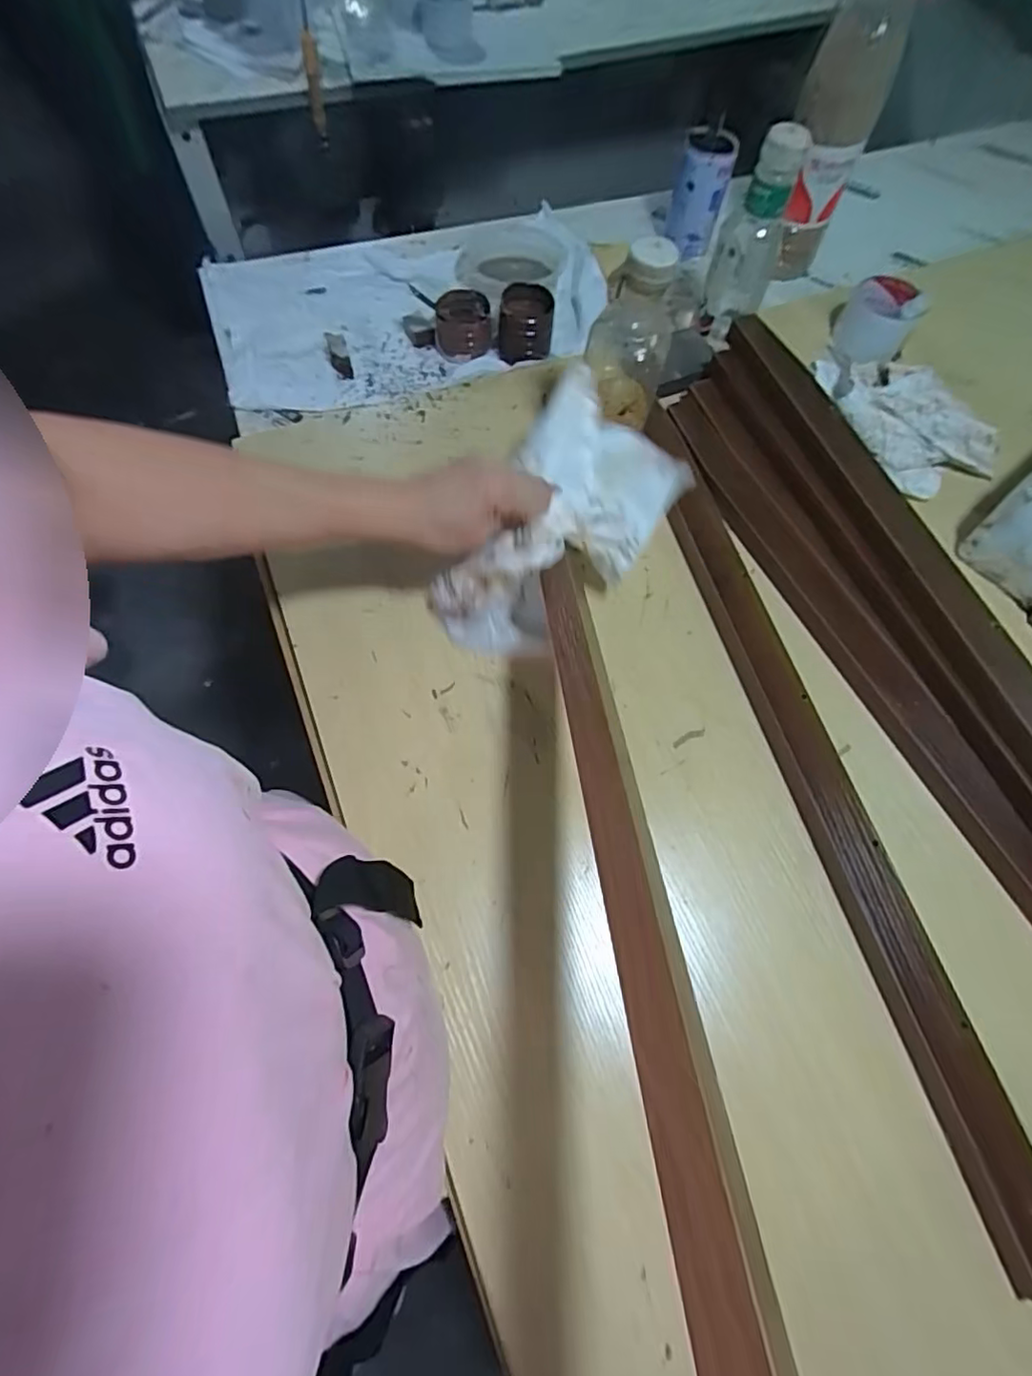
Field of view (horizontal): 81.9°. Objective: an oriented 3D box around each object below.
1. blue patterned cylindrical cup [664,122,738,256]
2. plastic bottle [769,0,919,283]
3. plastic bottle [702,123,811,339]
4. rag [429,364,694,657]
[{"bbox_3d":[0.232,-0.628,0.762,0.065,0.121,0.076,17,67,5],"label":"blue patterned cylindrical cup"},{"bbox_3d":[0.366,-0.651,0.683,0.087,0.299,0.107,22,67,7],"label":"plastic bottle"},{"bbox_3d":[0.245,-0.460,0.621,0.057,0.183,0.054,27,68,9],"label":"plastic bottle"},{"bbox_3d":[0.037,-0.139,0.525,0.130,0.098,0.247,33,79,12],"label":"rag"}]

